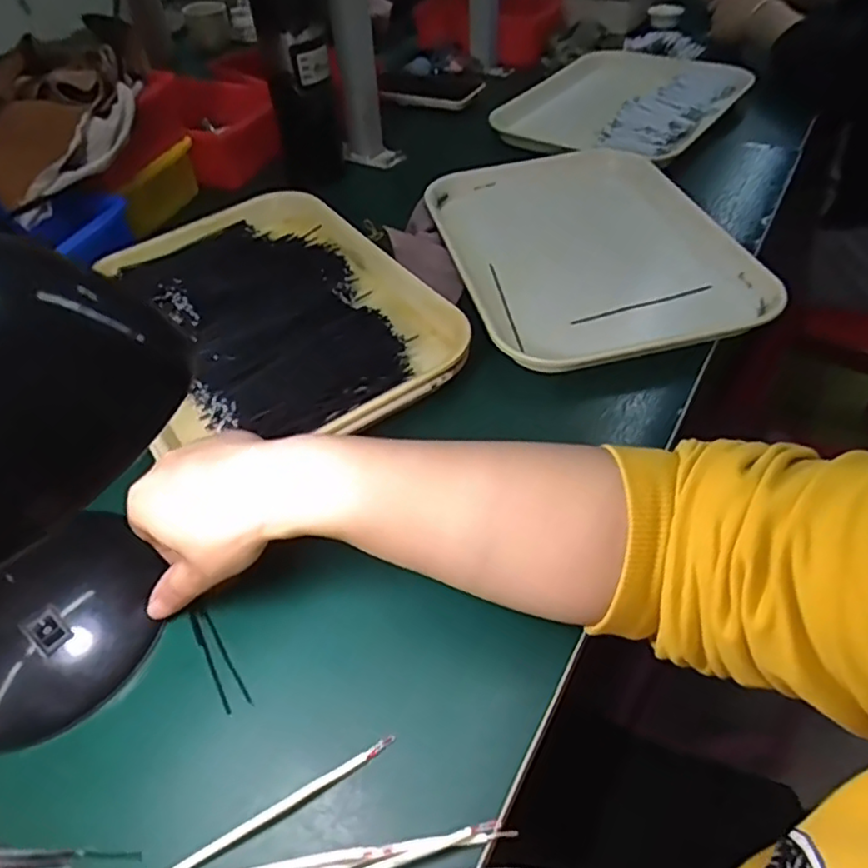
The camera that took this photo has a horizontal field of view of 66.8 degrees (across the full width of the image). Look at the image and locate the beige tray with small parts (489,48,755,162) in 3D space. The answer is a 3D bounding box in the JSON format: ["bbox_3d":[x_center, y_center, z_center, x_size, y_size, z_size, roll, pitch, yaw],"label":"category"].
[{"bbox_3d":[0.235,-0.418,0.812,0.233,0.028,0.334,30,54,28],"label":"beige tray with small parts"}]

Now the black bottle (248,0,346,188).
[{"bbox_3d":[-0.135,-0.366,0.657,0.069,0.218,0.064,-7,46,-5],"label":"black bottle"}]

